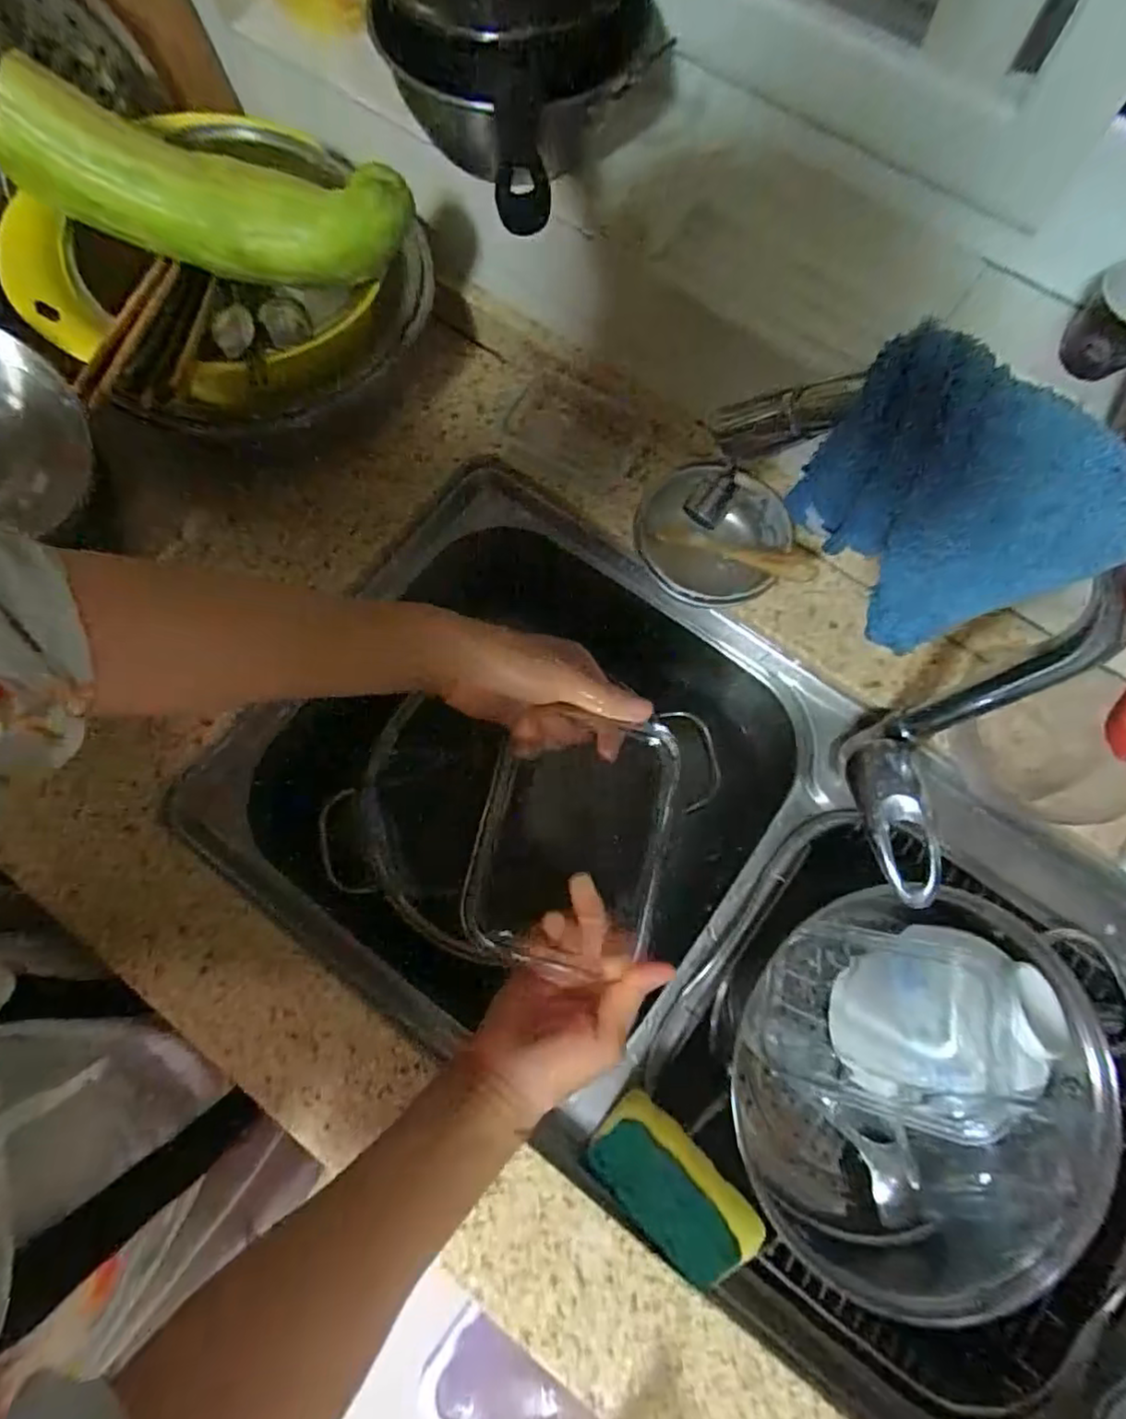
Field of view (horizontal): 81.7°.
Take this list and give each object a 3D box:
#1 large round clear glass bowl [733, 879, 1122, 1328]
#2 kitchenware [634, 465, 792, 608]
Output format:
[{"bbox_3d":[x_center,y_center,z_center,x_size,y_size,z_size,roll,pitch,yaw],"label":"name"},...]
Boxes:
[{"bbox_3d":[0.260,0.274,0.478,0.229,0.112,0.266,26,75,7],"label":"large round clear glass bowl"},{"bbox_3d":[0.121,-0.135,0.529,0.111,0.043,0.119,0,74,-1],"label":"kitchenware"}]

